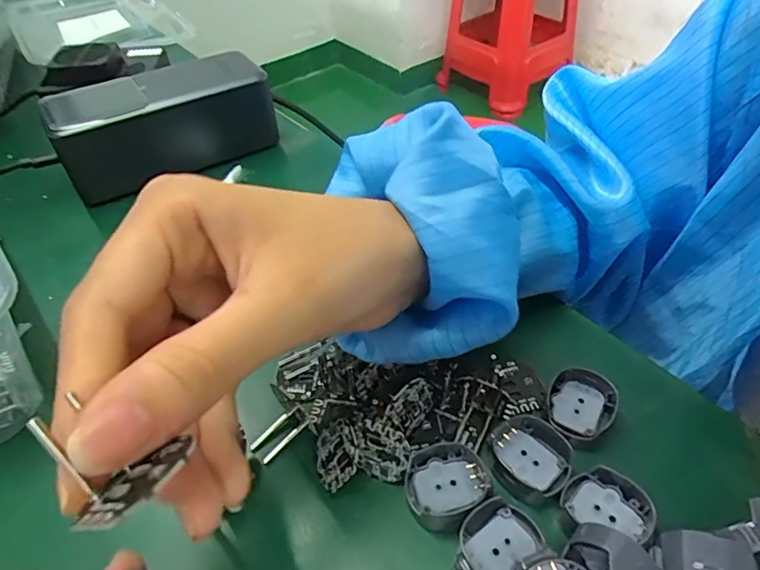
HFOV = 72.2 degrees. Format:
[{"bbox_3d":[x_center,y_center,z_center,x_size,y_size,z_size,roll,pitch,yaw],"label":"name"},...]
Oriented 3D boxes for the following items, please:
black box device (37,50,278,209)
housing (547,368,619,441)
[{"bbox_3d":[-0.137,-0.104,0.334,0.127,0.058,0.054,-25,49,-20],"label":"black box device"},{"bbox_3d":[0.077,0.045,0.199,0.024,0.007,0.027,22,50,23],"label":"housing"}]

